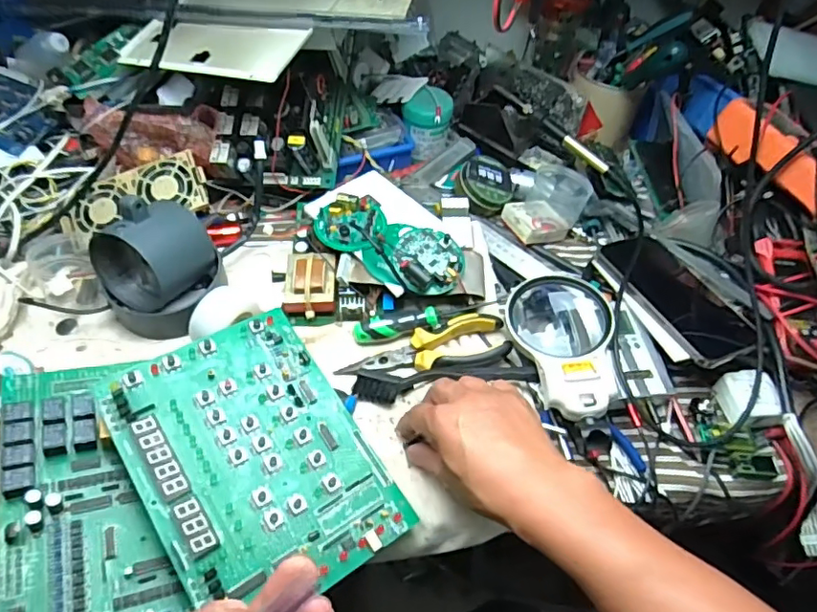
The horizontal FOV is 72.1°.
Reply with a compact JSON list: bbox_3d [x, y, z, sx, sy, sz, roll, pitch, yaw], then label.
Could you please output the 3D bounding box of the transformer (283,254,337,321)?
[{"bbox_3d":[-0.096,-0.022,0.551,0.048,0.032,0.055,1,52,-5],"label":"transformer"}]

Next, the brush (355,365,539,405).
[{"bbox_3d":[0.034,0.068,0.502,0.162,0.018,0.028,-3,53,-8],"label":"brush"}]

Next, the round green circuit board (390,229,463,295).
[{"bbox_3d":[0.020,-0.044,0.551,0.068,0.020,0.069,3,52,-4],"label":"round green circuit board"}]

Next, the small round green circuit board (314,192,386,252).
[{"bbox_3d":[-0.056,-0.085,0.568,0.071,0.027,0.065,3,52,-4],"label":"small round green circuit board"}]

